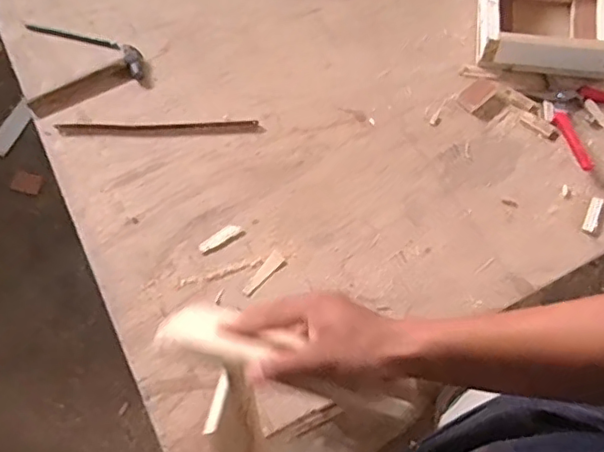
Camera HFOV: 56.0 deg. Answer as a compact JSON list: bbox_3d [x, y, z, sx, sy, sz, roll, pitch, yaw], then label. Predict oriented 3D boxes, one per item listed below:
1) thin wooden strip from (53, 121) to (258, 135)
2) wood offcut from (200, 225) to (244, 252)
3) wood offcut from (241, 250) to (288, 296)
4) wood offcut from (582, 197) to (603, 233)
[{"bbox_3d":[-0.216,-0.145,0.847,0.294,0.009,0.018,-1,69,0],"label":"thin wooden strip"},{"bbox_3d":[-0.112,0.016,0.778,0.061,0.006,0.018,-33,70,-11],"label":"wood offcut"},{"bbox_3d":[-0.051,0.065,0.760,0.023,0.006,0.069,39,74,16],"label":"wood offcut"},{"bbox_3d":[0.391,-0.015,0.761,0.015,0.007,0.053,27,71,10],"label":"wood offcut"}]

